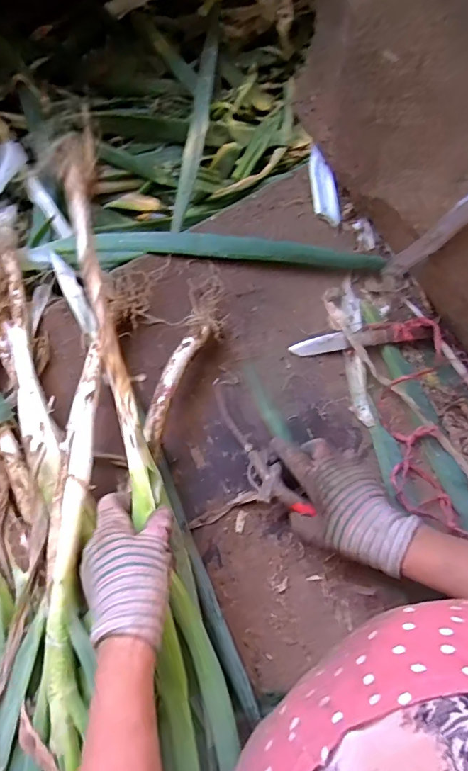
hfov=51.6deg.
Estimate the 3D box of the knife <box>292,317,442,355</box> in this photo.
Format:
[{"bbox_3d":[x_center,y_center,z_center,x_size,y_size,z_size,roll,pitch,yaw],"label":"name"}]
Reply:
[{"bbox_3d":[0.166,-0.062,0.625,0.180,0.017,0.028,-9,78,10],"label":"knife"}]

